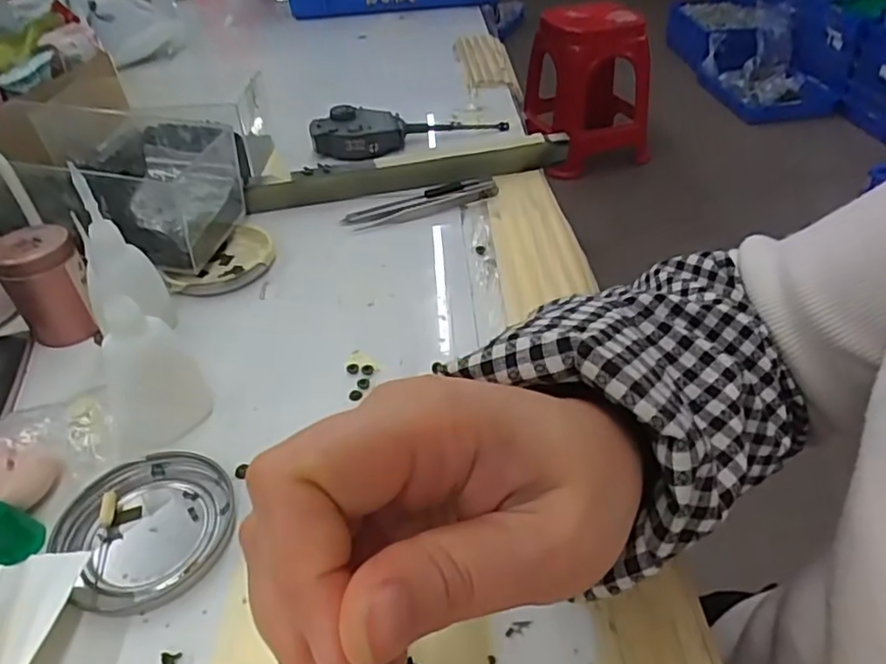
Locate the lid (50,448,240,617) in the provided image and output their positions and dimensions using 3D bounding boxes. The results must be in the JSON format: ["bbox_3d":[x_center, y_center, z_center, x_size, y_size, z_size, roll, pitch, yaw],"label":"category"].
[{"bbox_3d":[-0.135,0.089,0.288,0.074,0.009,0.073,-1,40,1],"label":"lid"}]

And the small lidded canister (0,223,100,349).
[{"bbox_3d":[-0.245,-0.027,0.391,0.044,0.066,0.044,-27,46,-26],"label":"small lidded canister"}]

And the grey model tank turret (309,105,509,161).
[{"bbox_3d":[-0.030,-0.197,0.596,0.188,0.030,0.054,-9,41,-6],"label":"grey model tank turret"}]

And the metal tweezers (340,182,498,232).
[{"bbox_3d":[-0.015,-0.104,0.505,0.129,0.010,0.021,-14,42,-14],"label":"metal tweezers"}]

